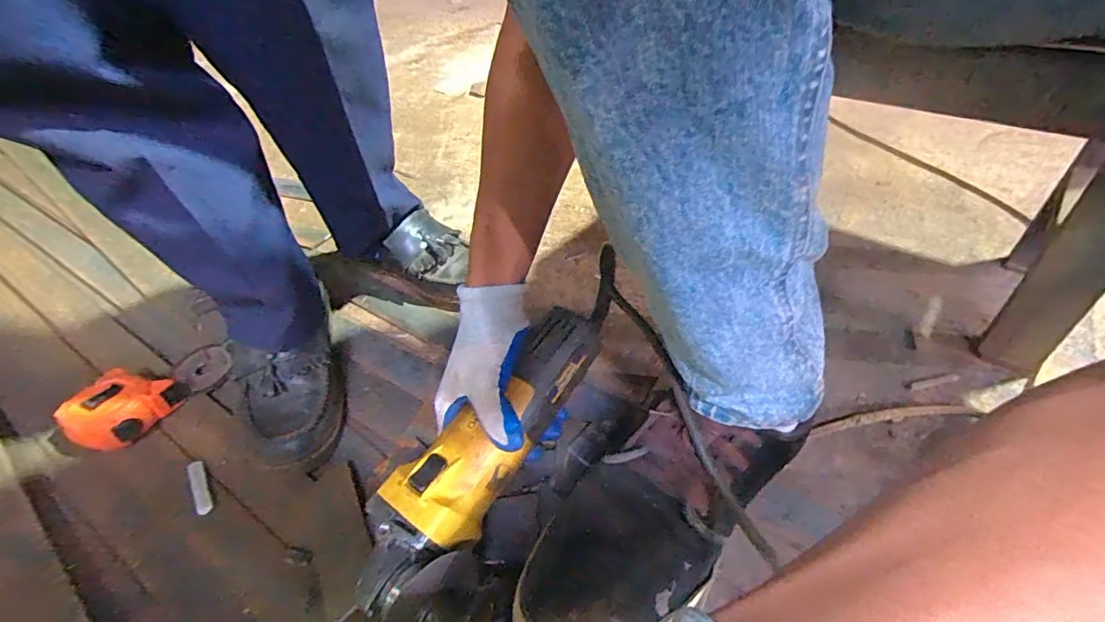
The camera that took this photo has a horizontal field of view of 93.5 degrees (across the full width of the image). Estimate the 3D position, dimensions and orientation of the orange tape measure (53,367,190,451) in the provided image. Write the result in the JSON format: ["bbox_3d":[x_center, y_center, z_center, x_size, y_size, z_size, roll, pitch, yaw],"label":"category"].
[{"bbox_3d":[-0.448,0.102,0.540,0.066,0.046,0.097,11,45,16],"label":"orange tape measure"}]

